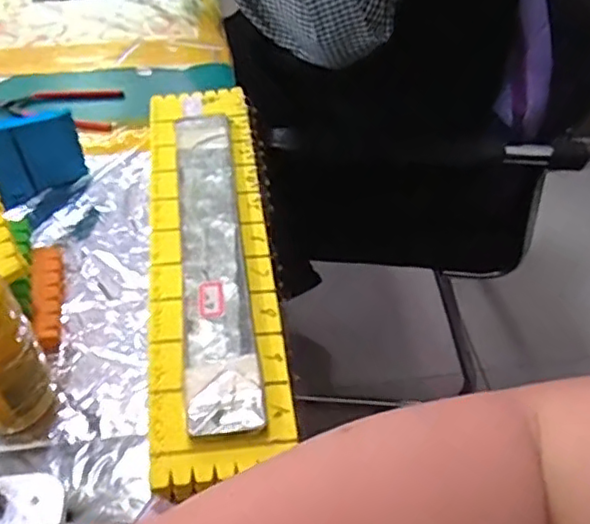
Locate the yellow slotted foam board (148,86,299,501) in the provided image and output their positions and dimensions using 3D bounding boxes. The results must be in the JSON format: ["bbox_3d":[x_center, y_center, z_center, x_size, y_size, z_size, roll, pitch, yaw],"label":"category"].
[{"bbox_3d":[-0.059,-0.011,0.442,0.079,0.032,0.340,-5,50,-6],"label":"yellow slotted foam board"}]

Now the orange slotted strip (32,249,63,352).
[{"bbox_3d":[-0.164,0.020,0.424,0.017,0.016,0.082,-10,51,-11],"label":"orange slotted strip"}]

